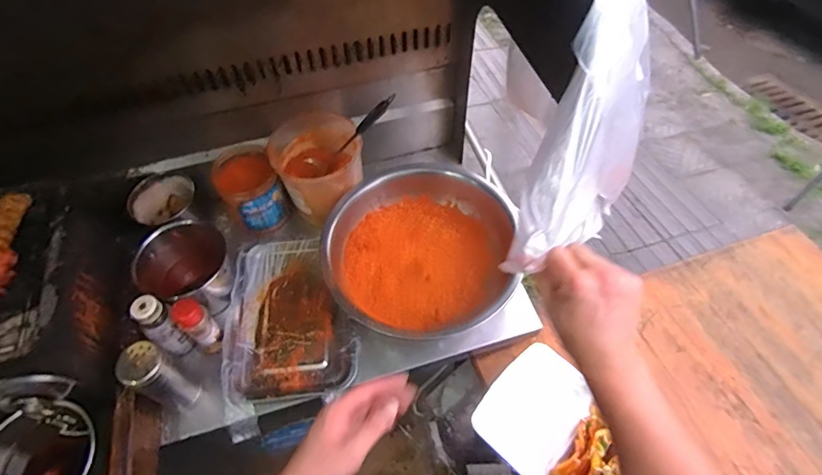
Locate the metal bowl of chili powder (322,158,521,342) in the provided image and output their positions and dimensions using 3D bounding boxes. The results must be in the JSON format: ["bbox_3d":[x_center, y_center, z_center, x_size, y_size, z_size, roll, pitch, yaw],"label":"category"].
[{"bbox_3d":[0.015,0.031,0.850,0.327,0.106,0.336,-2,56,-1],"label":"metal bowl of chili powder"}]

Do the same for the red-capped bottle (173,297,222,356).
[{"bbox_3d":[-0.348,0.140,0.765,0.043,0.101,0.053,-38,63,-22],"label":"red-capped bottle"}]

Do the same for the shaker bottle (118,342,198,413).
[{"bbox_3d":[-0.374,0.212,0.700,0.060,0.137,0.055,29,61,19],"label":"shaker bottle"}]

